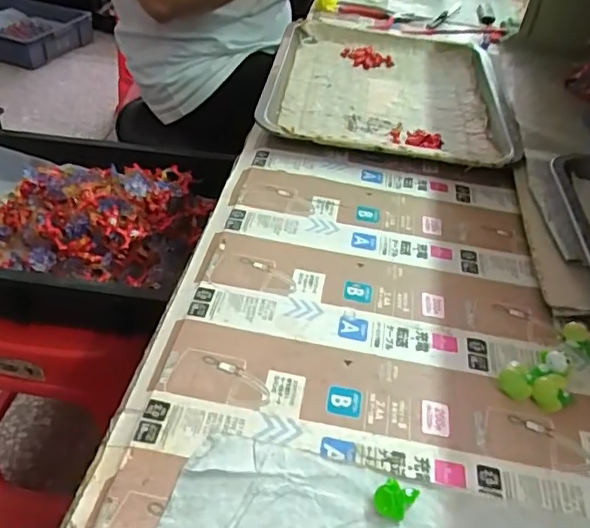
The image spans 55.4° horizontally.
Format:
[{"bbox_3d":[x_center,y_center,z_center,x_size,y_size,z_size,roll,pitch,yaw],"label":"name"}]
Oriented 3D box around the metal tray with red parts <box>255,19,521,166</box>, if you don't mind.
[{"bbox_3d":[0.103,-0.206,0.635,0.252,0.030,0.317,6,42,2],"label":"metal tray with red parts"}]

